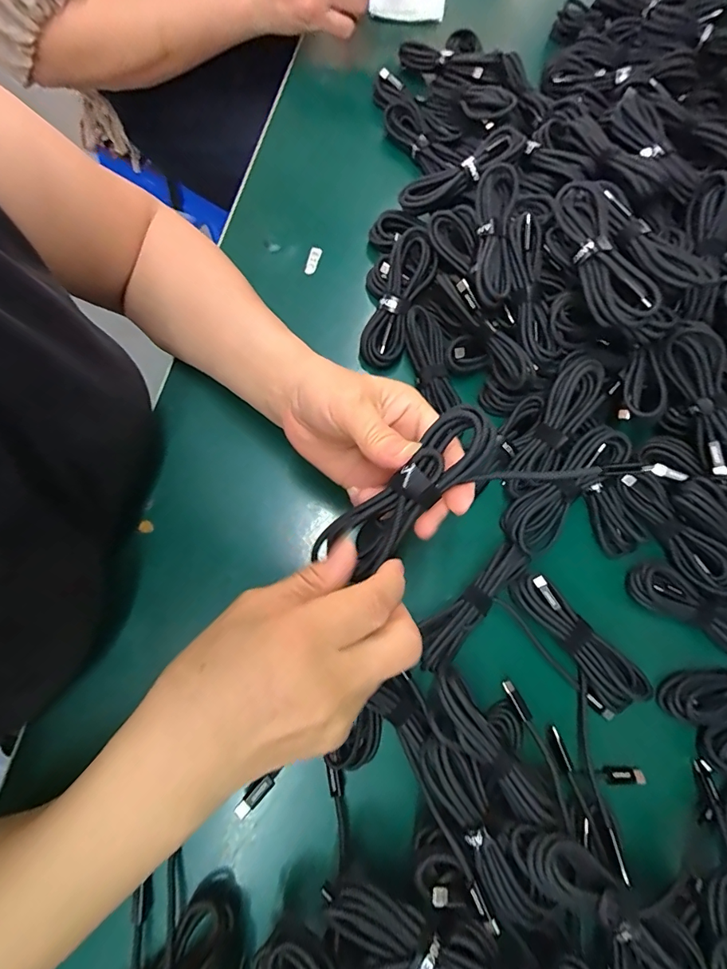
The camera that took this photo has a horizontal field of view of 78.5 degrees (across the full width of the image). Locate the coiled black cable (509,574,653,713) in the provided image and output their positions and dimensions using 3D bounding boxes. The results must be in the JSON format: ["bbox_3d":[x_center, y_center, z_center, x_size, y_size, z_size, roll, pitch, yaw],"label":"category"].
[{"bbox_3d":[0.151,0.107,0.313,0.033,0.023,0.108,-39,80,-11],"label":"coiled black cable"}]

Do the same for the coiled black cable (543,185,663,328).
[{"bbox_3d":[0.164,-0.163,0.312,0.038,0.016,0.113,-16,76,-6],"label":"coiled black cable"}]

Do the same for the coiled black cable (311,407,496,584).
[{"bbox_3d":[0.022,0.004,0.221,0.102,0.017,0.030,-43,81,-4],"label":"coiled black cable"}]

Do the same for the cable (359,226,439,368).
[{"bbox_3d":[0.029,-0.152,0.373,0.037,0.024,0.110,21,90,3],"label":"cable"}]

